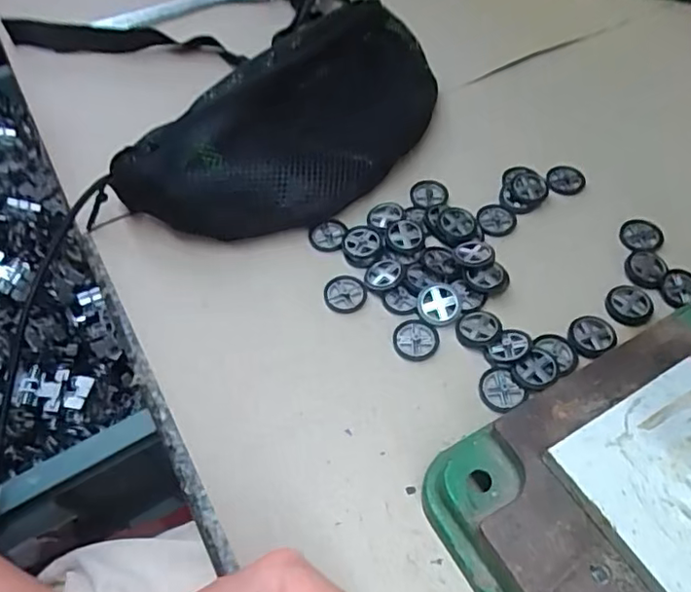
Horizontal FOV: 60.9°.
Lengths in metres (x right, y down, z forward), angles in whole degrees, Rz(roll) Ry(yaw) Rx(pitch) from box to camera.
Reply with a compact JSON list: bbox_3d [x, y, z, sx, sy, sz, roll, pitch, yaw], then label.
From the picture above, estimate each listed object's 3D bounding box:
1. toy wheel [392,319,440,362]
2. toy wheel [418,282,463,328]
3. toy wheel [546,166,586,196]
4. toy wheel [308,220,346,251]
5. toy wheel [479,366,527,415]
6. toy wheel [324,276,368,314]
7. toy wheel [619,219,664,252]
[{"bbox_3d":[0.043,0.026,0.360,0.027,0.004,0.027,-1,54,2],"label":"toy wheel"},{"bbox_3d":[0.059,0.005,0.371,0.028,0.006,0.028,-2,74,6],"label":"toy wheel"},{"bbox_3d":[0.166,-0.087,0.441,0.028,0.004,0.025,-35,59,-21],"label":"toy wheel"},{"bbox_3d":[-0.013,-0.043,0.414,0.025,0.005,0.026,-1,54,2],"label":"toy wheel"},{"bbox_3d":[0.089,0.055,0.339,0.023,0.007,0.026,-26,56,-15],"label":"toy wheel"},{"bbox_3d":[0.001,-0.001,0.382,0.026,0.006,0.027,-1,54,2],"label":"toy wheel"},{"bbox_3d":[0.204,-0.041,0.407,0.030,0.007,0.025,-40,61,-23],"label":"toy wheel"}]

